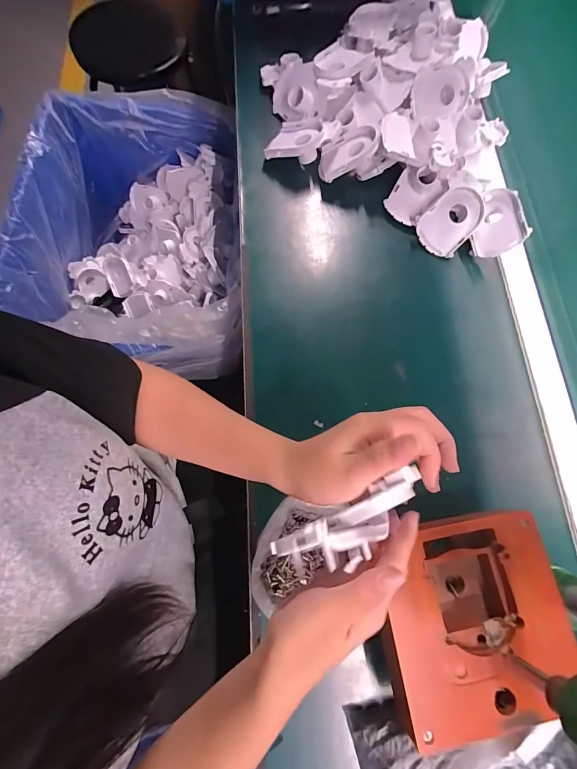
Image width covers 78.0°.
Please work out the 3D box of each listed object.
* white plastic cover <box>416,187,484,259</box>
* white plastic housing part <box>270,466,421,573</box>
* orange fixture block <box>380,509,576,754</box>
[{"bbox_3d":[0.217,-0.217,0.477,0.062,0.021,0.088,39,99,0],"label":"white plastic cover"},{"bbox_3d":[0.040,0.098,0.237,0.112,0.036,0.036,-32,76,4],"label":"white plastic housing part"},{"bbox_3d":[0.158,0.204,0.327,0.155,0.068,0.155,-9,74,-6],"label":"orange fixture block"}]

